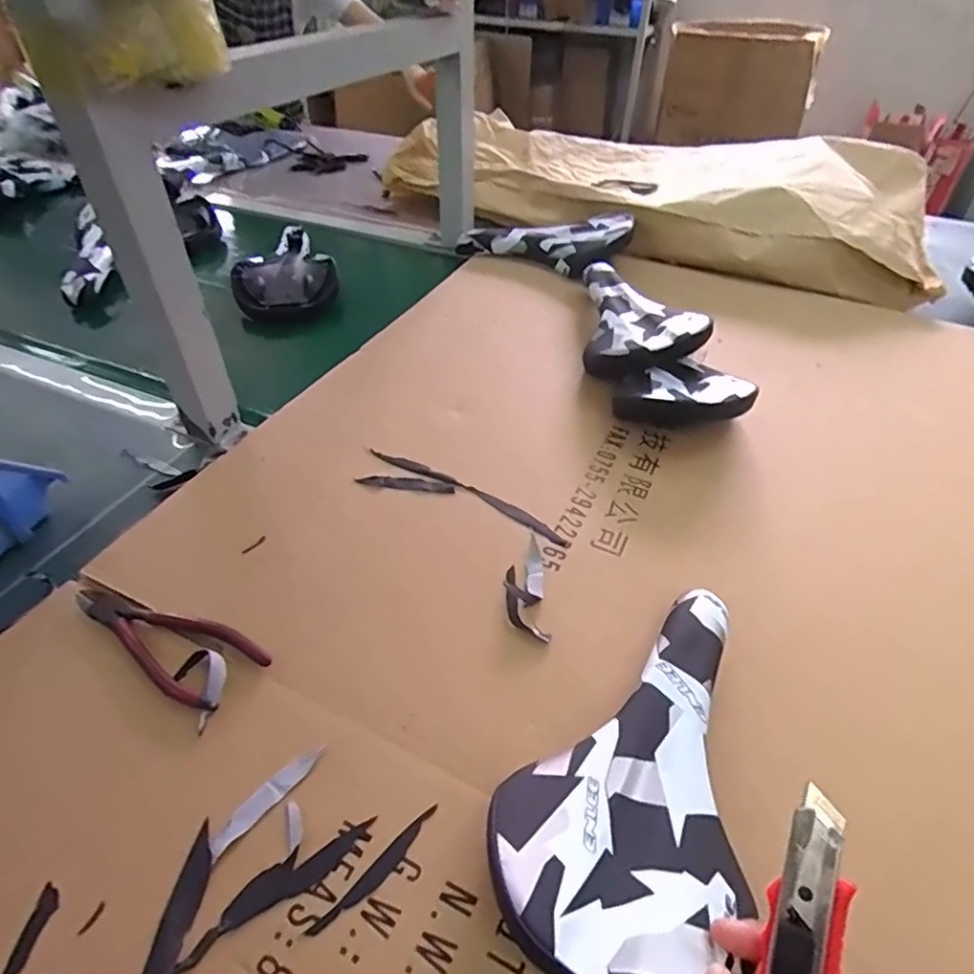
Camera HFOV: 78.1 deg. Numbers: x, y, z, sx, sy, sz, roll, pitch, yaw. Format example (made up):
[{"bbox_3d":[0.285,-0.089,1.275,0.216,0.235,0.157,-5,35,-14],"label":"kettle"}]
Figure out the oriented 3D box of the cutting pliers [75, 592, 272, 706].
[{"bbox_3d":[-0.235,0.110,0.430,0.159,0.018,0.053,19,47,17],"label":"cutting pliers"}]

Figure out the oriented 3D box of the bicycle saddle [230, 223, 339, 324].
[{"bbox_3d":[-0.288,-0.314,0.875,0.137,0.056,0.225,-7,45,-9],"label":"bicycle saddle"}]

